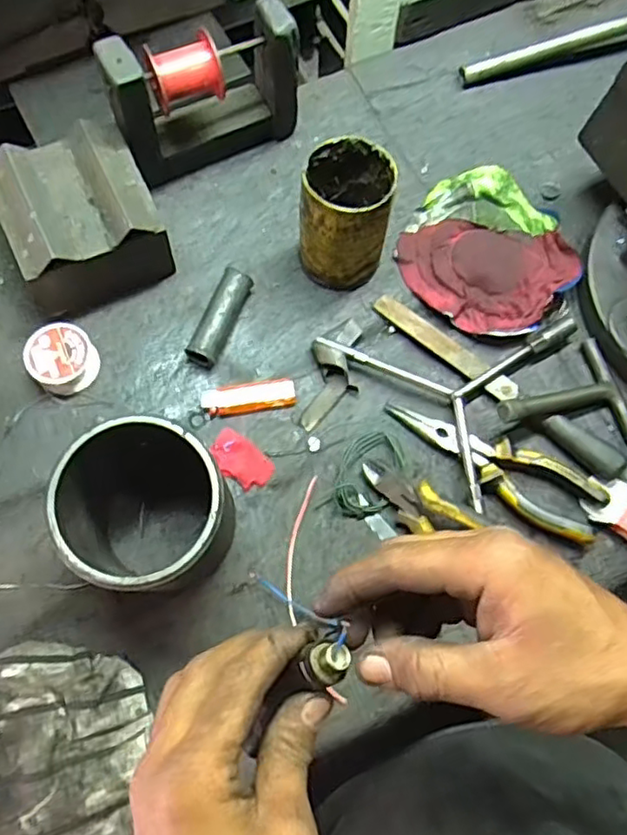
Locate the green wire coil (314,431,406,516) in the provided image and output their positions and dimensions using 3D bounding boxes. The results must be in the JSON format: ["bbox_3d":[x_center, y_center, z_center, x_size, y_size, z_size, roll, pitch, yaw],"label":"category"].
[{"bbox_3d":[0.045,0.047,0.537,0.051,0.015,0.083,27,72,7],"label":"green wire coil"}]

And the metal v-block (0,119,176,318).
[{"bbox_3d":[-0.198,-0.166,0.556,0.119,0.097,0.119,-24,74,-10],"label":"metal v-block"}]

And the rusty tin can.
[{"bbox_3d":[0.028,-0.173,0.558,0.070,0.109,0.077,1,71,-2],"label":"rusty tin can"}]

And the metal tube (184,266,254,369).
[{"bbox_3d":[-0.082,-0.091,0.572,0.027,0.028,0.091,21,72,5],"label":"metal tube"}]

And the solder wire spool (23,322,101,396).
[{"bbox_3d":[-0.216,-0.050,0.550,0.053,0.032,0.053,1,71,-2],"label":"solder wire spool"}]

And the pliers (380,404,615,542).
[{"bbox_3d":[0.148,0.041,0.534,0.185,0.019,0.054,26,72,7],"label":"pliers"}]

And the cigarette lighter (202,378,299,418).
[{"bbox_3d":[-0.057,-0.017,0.559,0.080,0.013,0.025,-8,72,-5],"label":"cigarette lighter"}]

